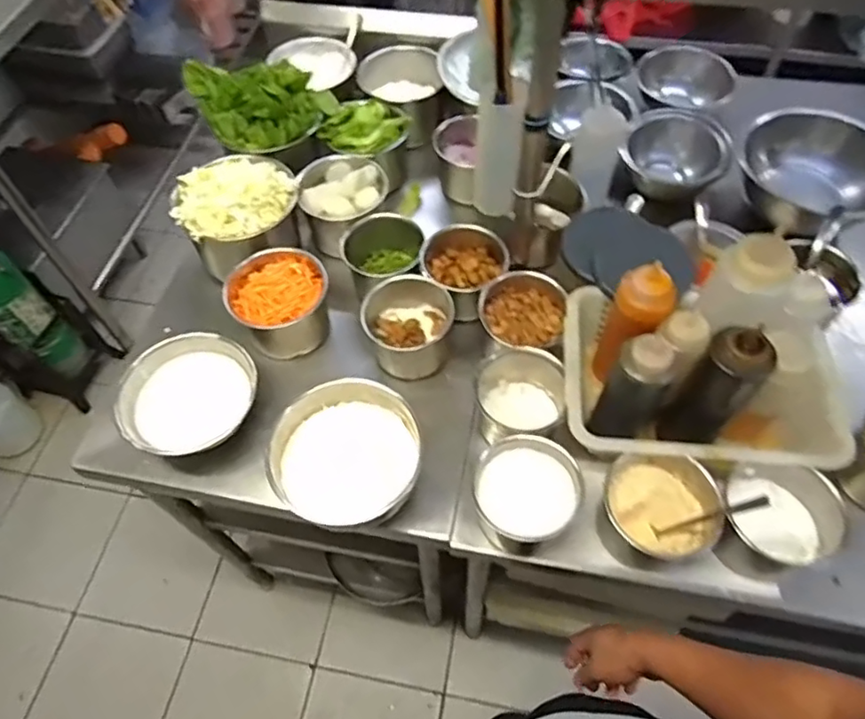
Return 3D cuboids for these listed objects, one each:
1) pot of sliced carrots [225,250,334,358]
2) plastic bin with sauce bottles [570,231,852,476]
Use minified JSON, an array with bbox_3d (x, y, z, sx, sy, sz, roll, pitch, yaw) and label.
[{"bbox_3d":[-0.218,-0.082,0.873,0.131,0.098,0.125,-1,59,1],"label":"pot of sliced carrots"},{"bbox_3d":[0.320,-0.012,0.706,0.308,0.259,0.237,4,59,4],"label":"plastic bin with sauce bottles"}]

